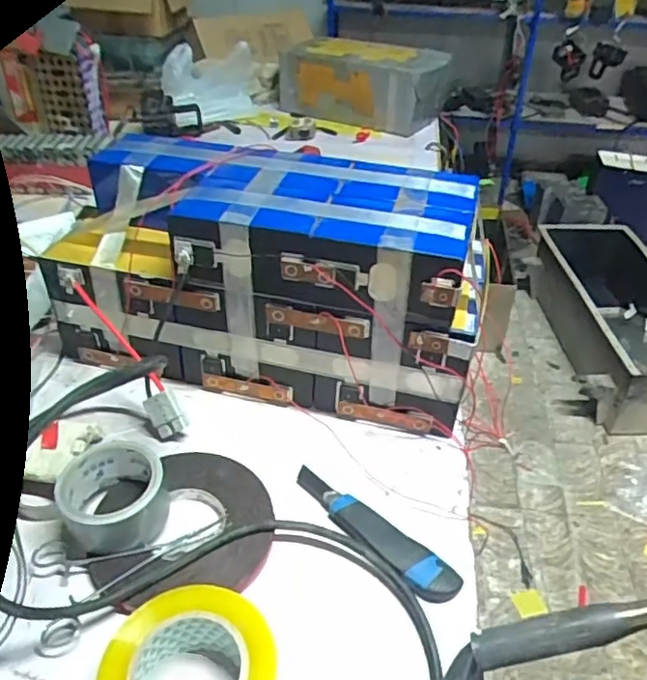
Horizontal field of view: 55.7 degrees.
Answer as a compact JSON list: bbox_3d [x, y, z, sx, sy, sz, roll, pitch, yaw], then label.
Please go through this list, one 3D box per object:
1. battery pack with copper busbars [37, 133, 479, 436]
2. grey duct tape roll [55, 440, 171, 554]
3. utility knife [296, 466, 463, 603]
[{"bbox_3d":[-0.063,-0.076,0.734,0.486,0.231,0.201,12,39,12],"label":"battery pack with copper busbars"},{"bbox_3d":[-0.196,0.150,0.576,0.091,0.062,0.088,1,38,-1],"label":"grey duct tape roll"},{"bbox_3d":[0.043,0.183,0.592,0.192,0.017,0.039,30,46,31],"label":"utility knife"}]

